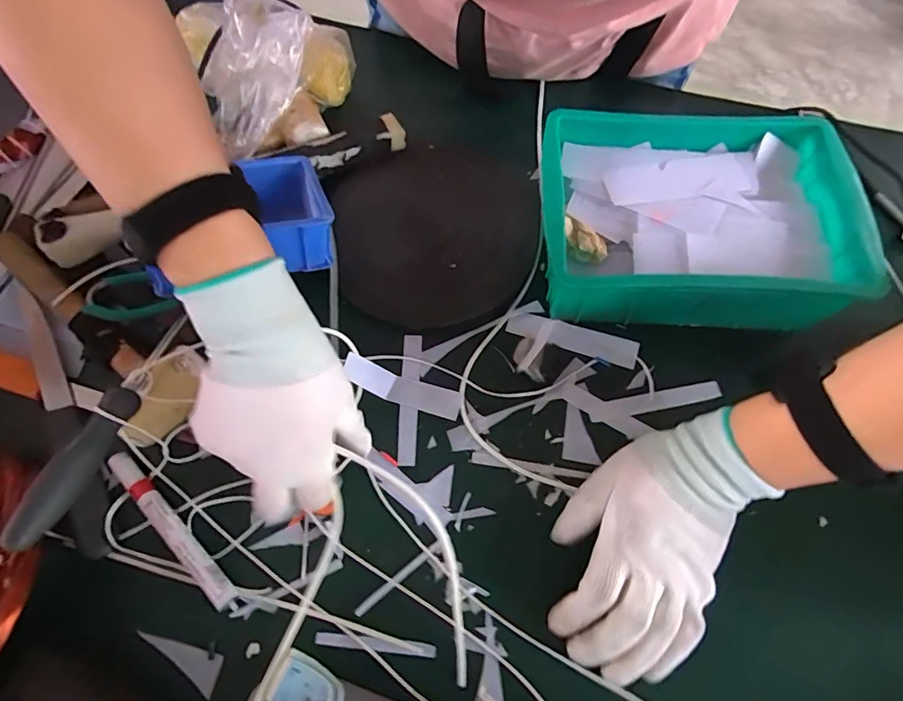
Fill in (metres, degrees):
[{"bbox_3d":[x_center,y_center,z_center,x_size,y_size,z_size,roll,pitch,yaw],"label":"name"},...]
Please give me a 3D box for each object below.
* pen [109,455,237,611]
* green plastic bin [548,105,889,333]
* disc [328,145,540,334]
[{"bbox_3d":[-0.199,0.127,0.332,0.138,0.016,0.017,42,74,16],"label":"pen"},{"bbox_3d":[0.200,-0.112,0.400,0.244,0.071,0.171,3,68,2],"label":"green plastic bin"},{"bbox_3d":[-0.023,-0.112,0.433,0.192,0.017,0.185,0,67,1],"label":"disc"}]

